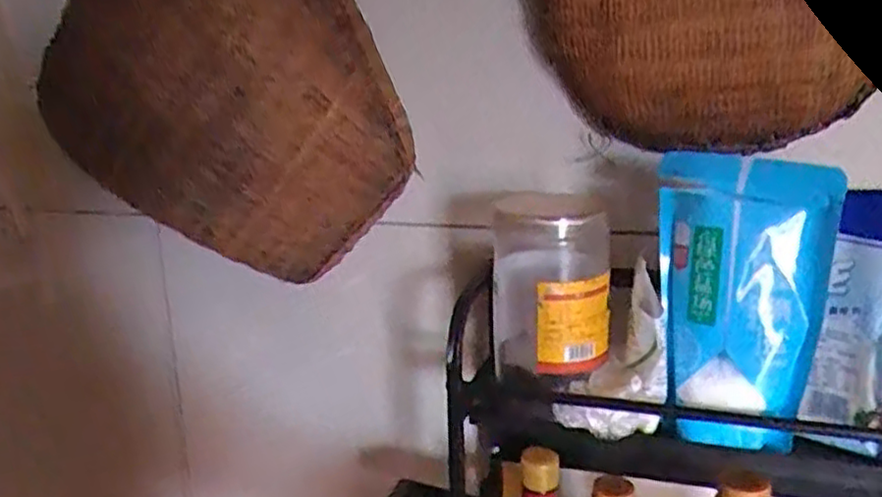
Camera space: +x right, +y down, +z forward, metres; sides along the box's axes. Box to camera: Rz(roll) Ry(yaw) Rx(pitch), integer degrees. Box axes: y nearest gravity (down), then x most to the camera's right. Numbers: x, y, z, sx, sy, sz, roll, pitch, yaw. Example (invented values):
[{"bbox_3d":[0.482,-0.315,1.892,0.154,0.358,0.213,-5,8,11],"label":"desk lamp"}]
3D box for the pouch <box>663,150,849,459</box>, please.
[{"bbox_3d":[0.200,0.034,0.473,0.101,0.181,0.054,3,16,19],"label":"pouch"}]

